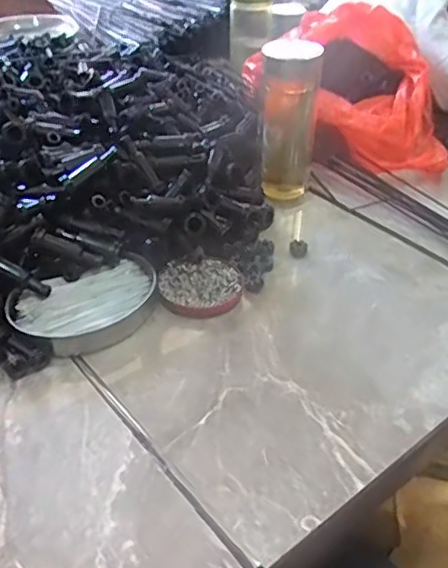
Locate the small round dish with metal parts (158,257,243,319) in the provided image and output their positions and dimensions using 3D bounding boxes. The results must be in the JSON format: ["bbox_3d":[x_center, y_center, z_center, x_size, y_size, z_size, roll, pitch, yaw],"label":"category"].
[{"bbox_3d":[-0.022,0.002,0.566,0.077,0.013,0.071,1,38,-1],"label":"small round dish with metal parts"}]

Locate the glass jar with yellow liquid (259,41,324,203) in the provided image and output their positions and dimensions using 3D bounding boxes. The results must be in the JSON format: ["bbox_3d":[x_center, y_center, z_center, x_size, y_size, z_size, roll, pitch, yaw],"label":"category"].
[{"bbox_3d":[0.071,-0.177,0.664,0.060,0.178,0.059,1,38,-1],"label":"glass jar with yellow liquid"}]

